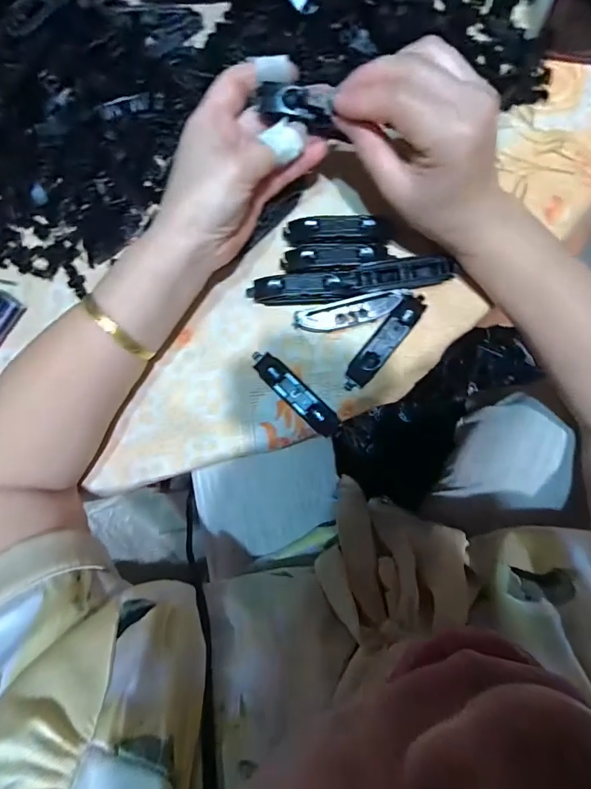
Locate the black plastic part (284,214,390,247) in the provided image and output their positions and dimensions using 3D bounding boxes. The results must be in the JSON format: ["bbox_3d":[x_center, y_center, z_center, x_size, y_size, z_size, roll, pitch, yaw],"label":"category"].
[{"bbox_3d":[0.030,-0.117,0.302,0.074,0.014,0.018,0,87,6],"label":"black plastic part"}]

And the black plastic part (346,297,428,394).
[{"bbox_3d":[0.062,-0.036,0.296,0.018,0.016,0.079,39,92,7],"label":"black plastic part"}]

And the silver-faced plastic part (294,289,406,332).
[{"bbox_3d":[0.038,-0.057,0.300,0.076,0.011,0.018,-12,86,5],"label":"silver-faced plastic part"}]

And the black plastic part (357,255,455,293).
[{"bbox_3d":[0.076,-0.083,0.294,0.065,0.012,0.020,-7,86,6],"label":"black plastic part"}]

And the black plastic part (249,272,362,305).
[{"bbox_3d":[0.005,-0.075,0.302,0.079,0.010,0.020,0,87,6],"label":"black plastic part"}]

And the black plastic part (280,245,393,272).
[{"bbox_3d":[0.029,-0.096,0.300,0.076,0.007,0.021,1,87,6],"label":"black plastic part"}]

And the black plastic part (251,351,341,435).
[{"bbox_3d":[-0.001,-0.001,0.299,0.077,0.015,0.017,44,92,7],"label":"black plastic part"}]

